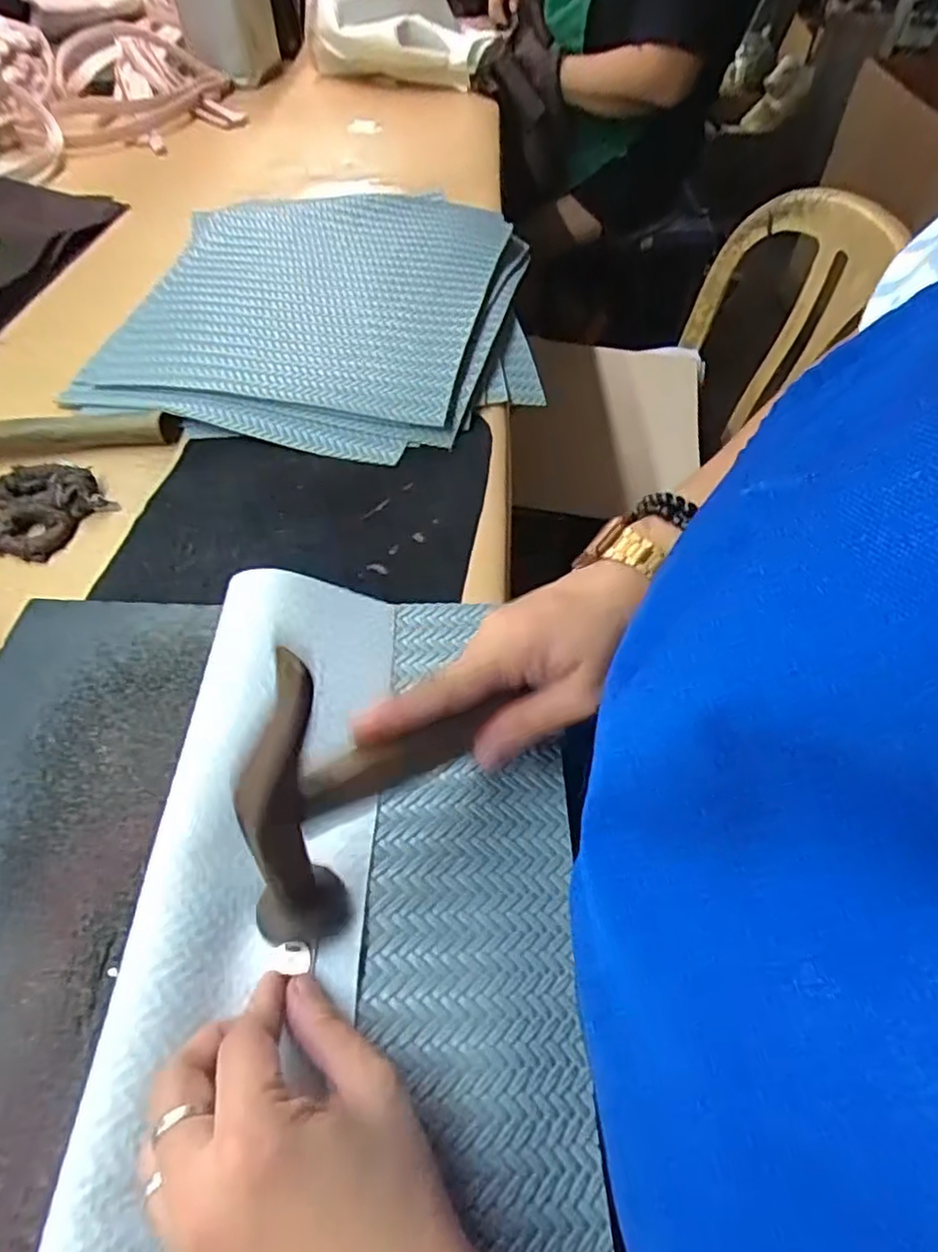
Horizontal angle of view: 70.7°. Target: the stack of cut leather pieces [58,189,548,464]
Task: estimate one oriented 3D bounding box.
[{"bbox_3d":[-0.122,-0.322,0.652,0.392,0.047,0.424,7,52,5],"label":"stack of cut leather pieces"}]

